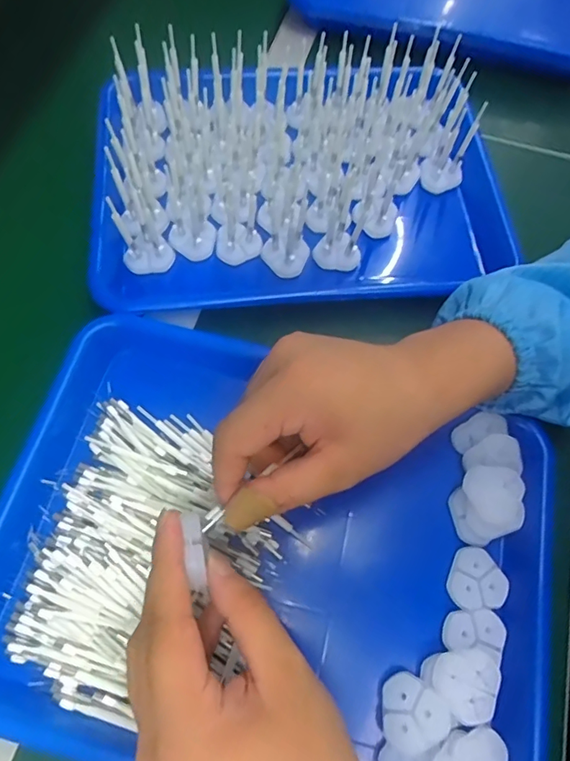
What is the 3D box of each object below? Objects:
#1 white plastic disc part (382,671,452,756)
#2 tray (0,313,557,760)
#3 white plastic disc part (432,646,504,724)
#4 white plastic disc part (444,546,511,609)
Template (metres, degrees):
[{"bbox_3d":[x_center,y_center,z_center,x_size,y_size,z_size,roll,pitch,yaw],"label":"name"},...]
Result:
[{"bbox_3d":[0.070,0.182,0.271,0.035,0.004,0.035,-10,52,12],"label":"white plastic disc part"},{"bbox_3d":[-0.006,0.107,0.313,0.340,0.047,0.240,15,67,3],"label":"tray"},{"bbox_3d":[0.104,0.170,0.277,0.035,0.009,0.034,1,67,-3],"label":"white plastic disc part"},{"bbox_3d":[0.121,0.125,0.305,0.036,0.004,0.037,29,69,9],"label":"white plastic disc part"}]

